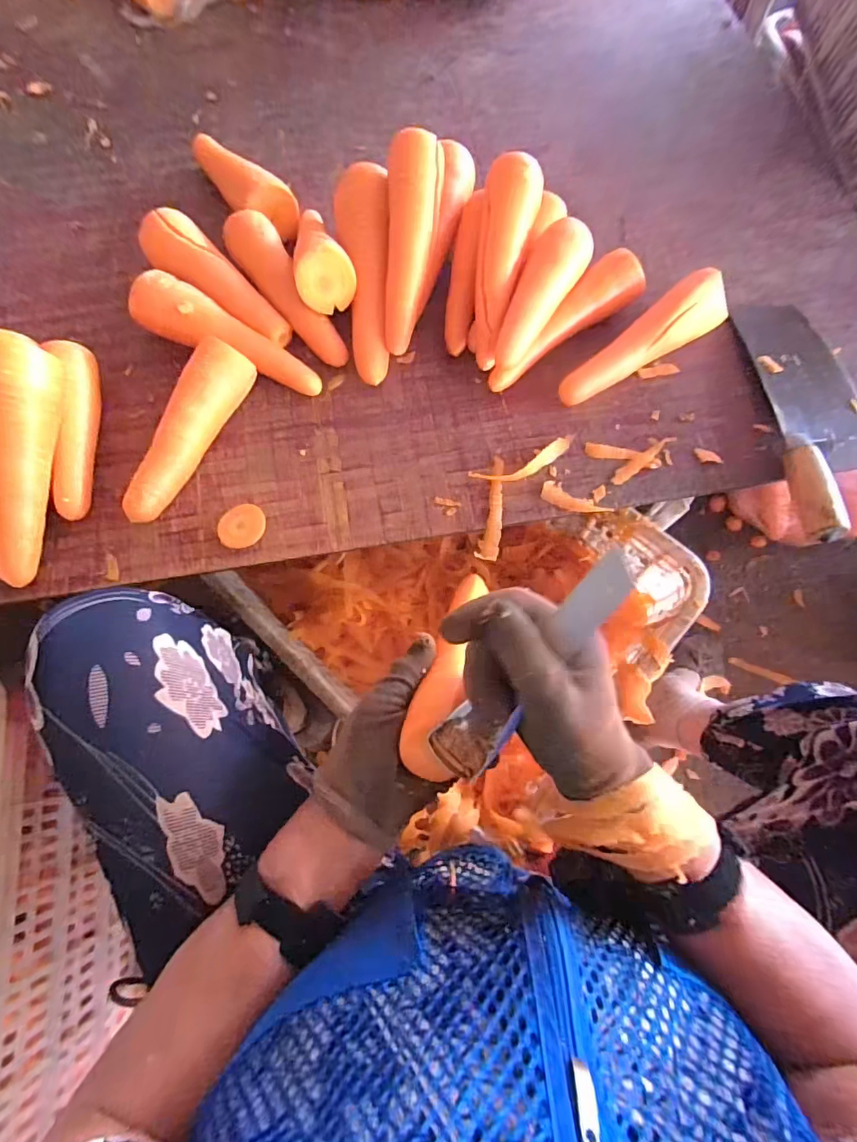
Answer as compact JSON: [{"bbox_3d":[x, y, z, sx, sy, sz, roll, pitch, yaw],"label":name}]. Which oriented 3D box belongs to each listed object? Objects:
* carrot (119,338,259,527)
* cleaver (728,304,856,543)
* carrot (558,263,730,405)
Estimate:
[{"bbox_3d":[-0.231,-0.130,0.467,0.041,0.055,0.178,27,75,9],"label":"carrot"},{"bbox_3d":[0.369,-0.155,0.465,0.093,0.032,0.265,-2,72,1],"label":"cleaver"},{"bbox_3d":[0.209,-0.220,0.487,0.184,0.051,0.050,-36,75,-10],"label":"carrot"}]

